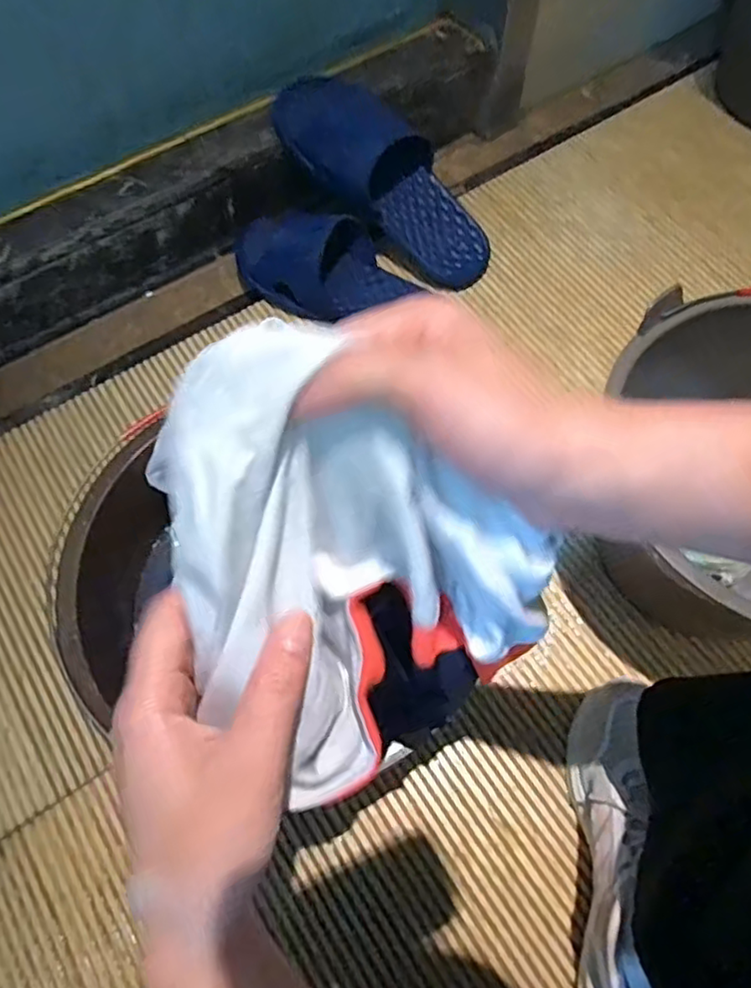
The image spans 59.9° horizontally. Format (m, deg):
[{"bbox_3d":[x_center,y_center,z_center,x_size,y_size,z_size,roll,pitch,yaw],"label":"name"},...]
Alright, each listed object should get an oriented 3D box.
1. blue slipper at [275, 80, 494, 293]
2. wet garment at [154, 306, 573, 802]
[{"bbox_3d":[0.020,-0.342,0.693,0.281,0.077,0.107,43,71,-11],"label":"blue slipper"},{"bbox_3d":[-0.017,0.044,0.248,0.143,0.140,0.116,31,70,12],"label":"wet garment"}]

